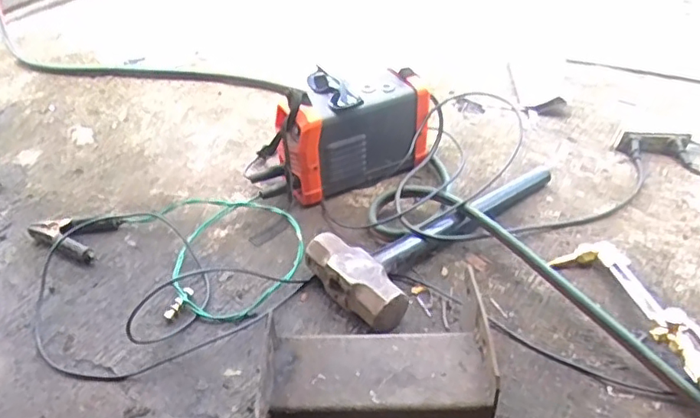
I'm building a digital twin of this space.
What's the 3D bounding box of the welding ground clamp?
[{"bbox_3d":[-0.444,0.034,0.966,0.127,0.027,0.092,16,44,20],"label":"welding ground clamp"}]

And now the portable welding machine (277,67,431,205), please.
[{"bbox_3d":[-0.006,-0.128,1.011,0.277,0.181,0.127,-13,42,-13],"label":"portable welding machine"}]

